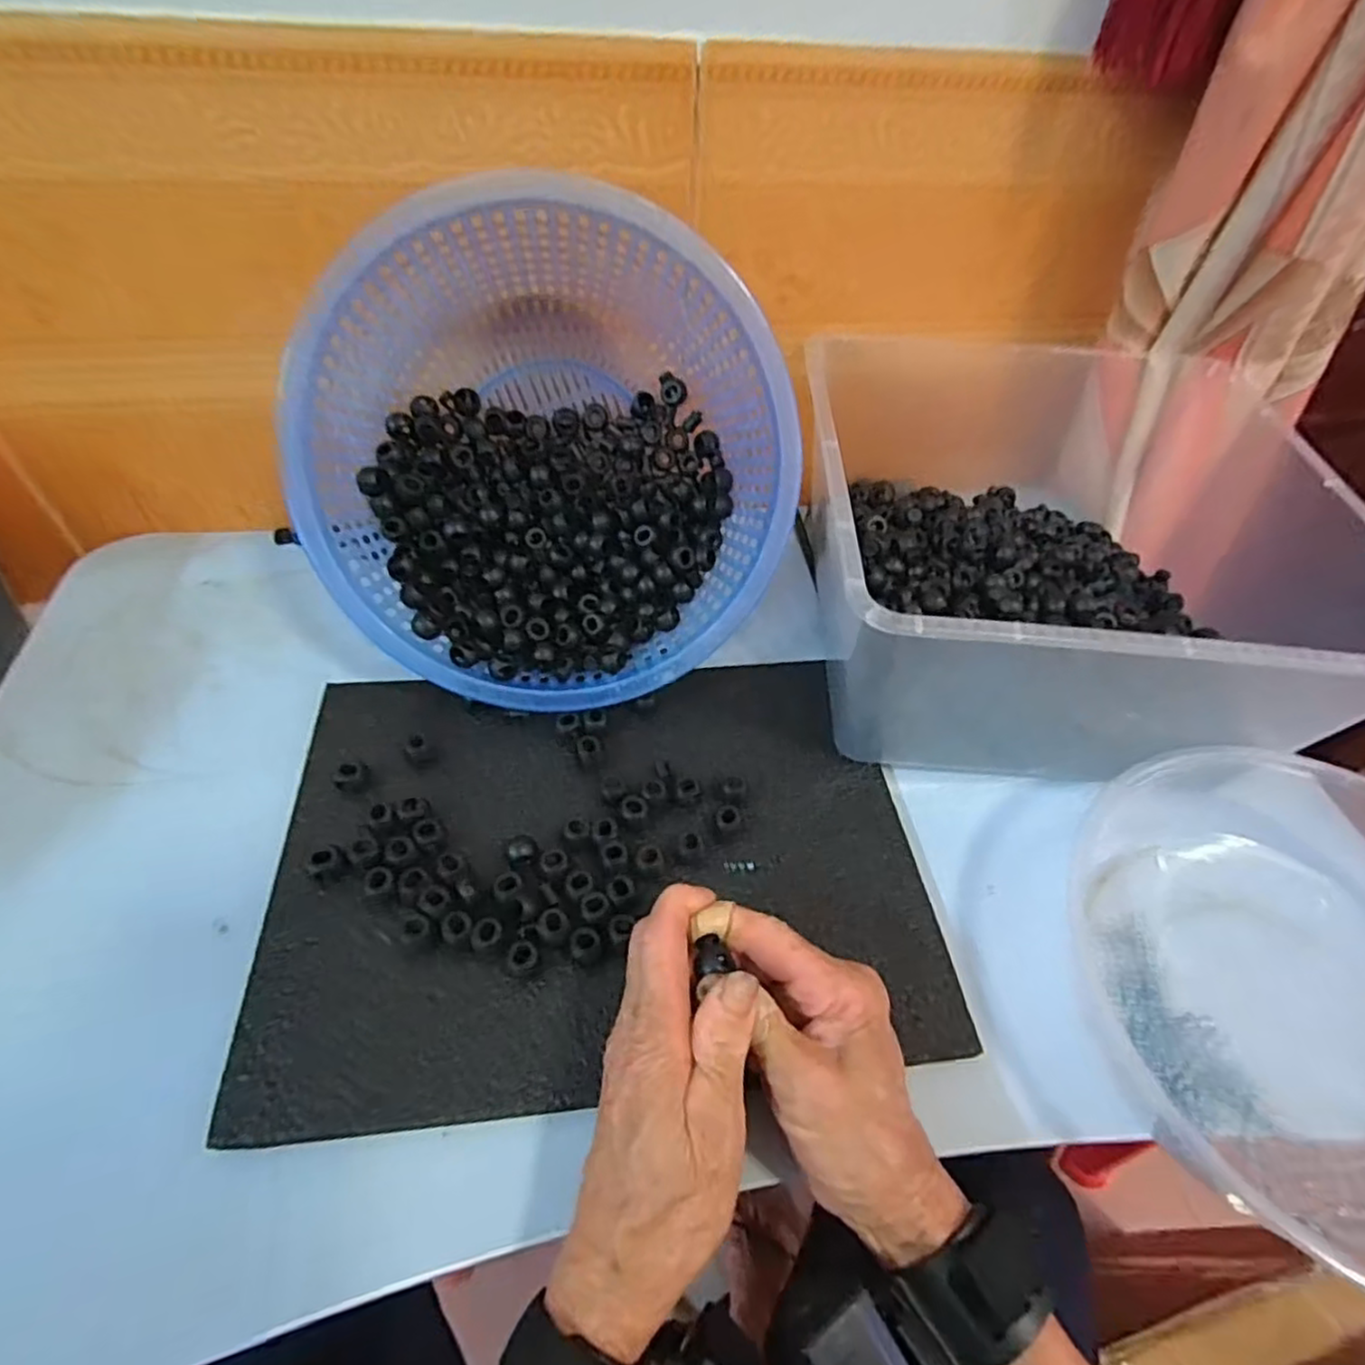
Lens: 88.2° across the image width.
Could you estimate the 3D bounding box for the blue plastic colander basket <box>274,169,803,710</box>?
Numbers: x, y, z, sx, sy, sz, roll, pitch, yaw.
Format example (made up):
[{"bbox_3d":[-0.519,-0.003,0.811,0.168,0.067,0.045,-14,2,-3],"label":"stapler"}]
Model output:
[{"bbox_3d":[-0.079,-0.131,0.438,0.269,0.268,0.123,6,14,-11],"label":"blue plastic colander basket"}]

